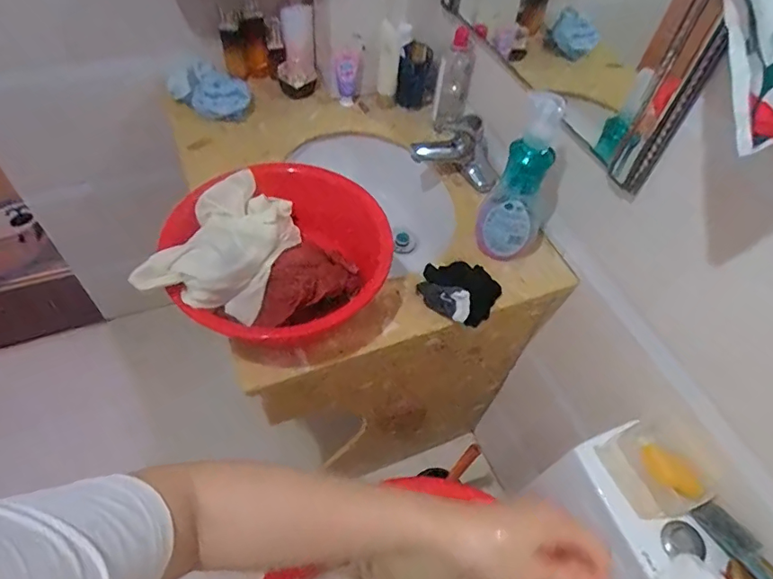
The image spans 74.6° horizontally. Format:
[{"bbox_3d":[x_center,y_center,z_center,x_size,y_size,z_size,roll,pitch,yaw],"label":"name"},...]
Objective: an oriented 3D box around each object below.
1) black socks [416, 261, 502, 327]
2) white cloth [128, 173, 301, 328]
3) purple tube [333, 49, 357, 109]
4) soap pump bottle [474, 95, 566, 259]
[{"bbox_3d":[0.125,-0.002,0.810,0.108,0.060,0.112,2,53,-3],"label":"black socks"},{"bbox_3d":[-0.223,-0.063,0.711,0.155,0.109,0.231,6,39,0],"label":"white cloth"},{"bbox_3d":[-0.089,-0.446,1.094,0.049,0.120,0.030,1,53,-4],"label":"purple tube"},{"bbox_3d":[0.207,-0.154,0.787,0.096,0.278,0.057,17,54,8],"label":"soap pump bottle"}]

